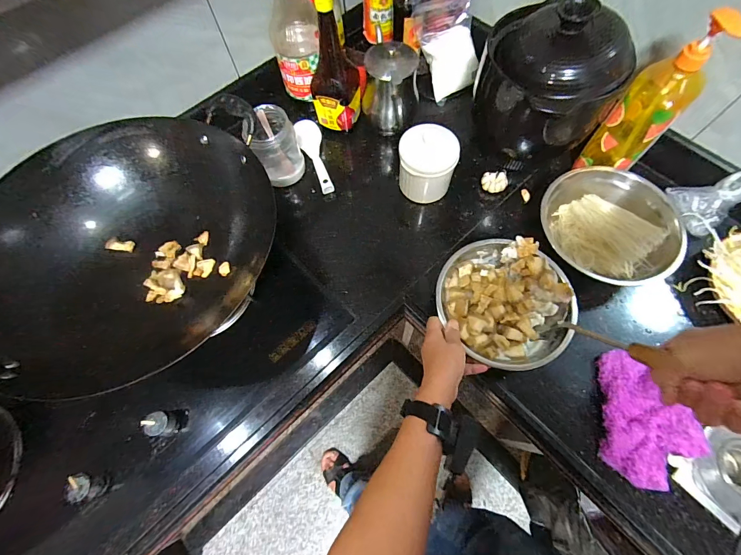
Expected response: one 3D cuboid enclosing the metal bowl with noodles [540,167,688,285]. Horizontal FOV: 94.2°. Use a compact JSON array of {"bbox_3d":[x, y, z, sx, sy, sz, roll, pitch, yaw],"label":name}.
[{"bbox_3d":[0.423,-0.095,0.615,0.233,0.074,0.176,26,71,11],"label":"metal bowl with noodles"}]

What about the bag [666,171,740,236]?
[{"bbox_3d":[0.613,-0.151,0.623,0.106,0.080,0.099,-39,72,-13],"label":"bag"}]

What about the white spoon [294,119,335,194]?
[{"bbox_3d":[-0.121,-0.259,0.729,0.052,0.025,0.183,-13,68,-4],"label":"white spoon"}]

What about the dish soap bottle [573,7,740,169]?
[{"bbox_3d":[0.456,-0.277,0.560,0.094,0.258,0.067,38,74,15],"label":"dish soap bottle"}]

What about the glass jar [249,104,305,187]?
[{"bbox_3d":[-0.189,-0.258,0.686,0.095,0.135,0.082,-20,69,-6],"label":"glass jar"}]

